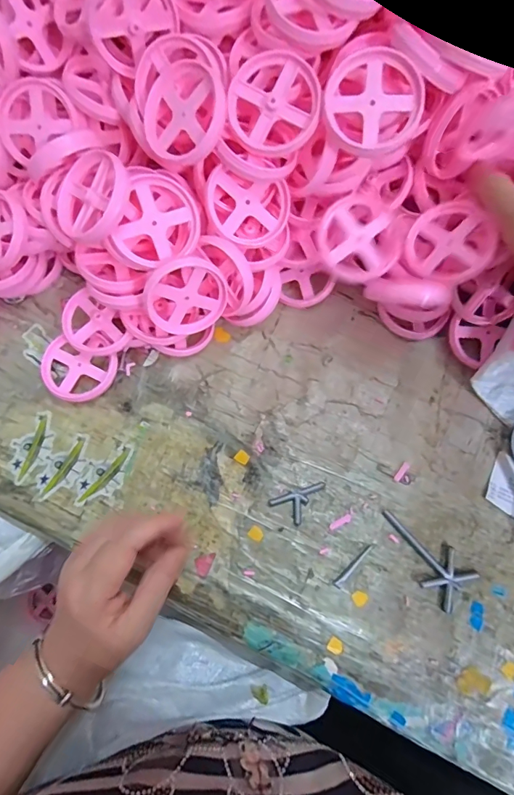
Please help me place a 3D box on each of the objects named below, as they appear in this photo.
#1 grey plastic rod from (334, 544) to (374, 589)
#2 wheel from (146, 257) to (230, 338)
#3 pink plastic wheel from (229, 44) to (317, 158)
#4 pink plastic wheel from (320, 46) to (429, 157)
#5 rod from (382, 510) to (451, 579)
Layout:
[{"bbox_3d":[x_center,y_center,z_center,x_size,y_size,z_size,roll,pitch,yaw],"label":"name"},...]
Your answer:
[{"bbox_3d":[0.077,0.133,0.331,0.043,0.004,0.006,-43,80,-8],"label":"grey plastic rod"},{"bbox_3d":[-0.055,-0.077,0.326,0.062,0.062,0.008,-24,46,-3],"label":"wheel"},{"bbox_3d":[0.012,-0.204,0.289,0.064,0.011,0.065,1,101,7],"label":"pink plastic wheel"},{"bbox_3d":[0.078,-0.198,0.278,0.064,0.011,0.062,2,99,9],"label":"pink plastic wheel"},{"bbox_3d":[0.128,0.117,0.335,0.005,0.004,0.067,-42,79,-7],"label":"rod"}]

